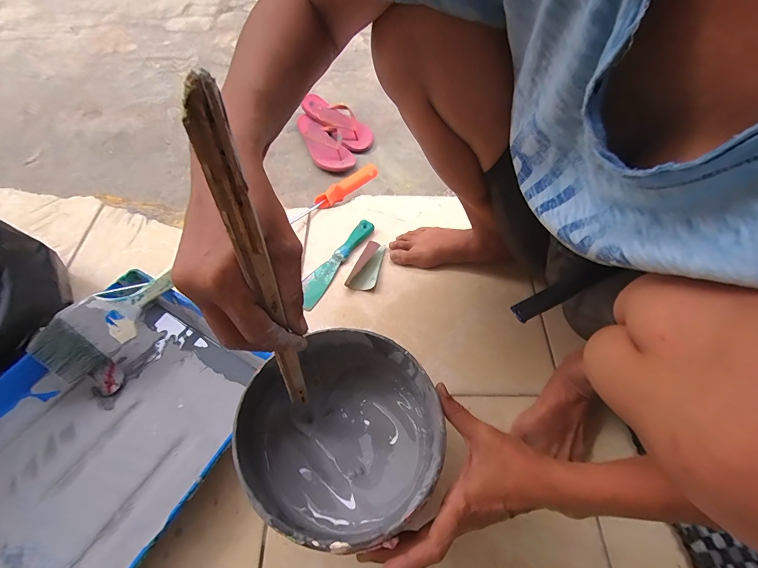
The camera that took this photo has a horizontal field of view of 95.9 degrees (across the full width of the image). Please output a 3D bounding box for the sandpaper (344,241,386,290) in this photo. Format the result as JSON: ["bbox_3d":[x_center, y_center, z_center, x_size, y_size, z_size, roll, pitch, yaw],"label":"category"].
[{"bbox_3d":[-0.019,-0.032,0.594,0.044,0.017,0.101,19,60,9],"label":"sandpaper"}]

